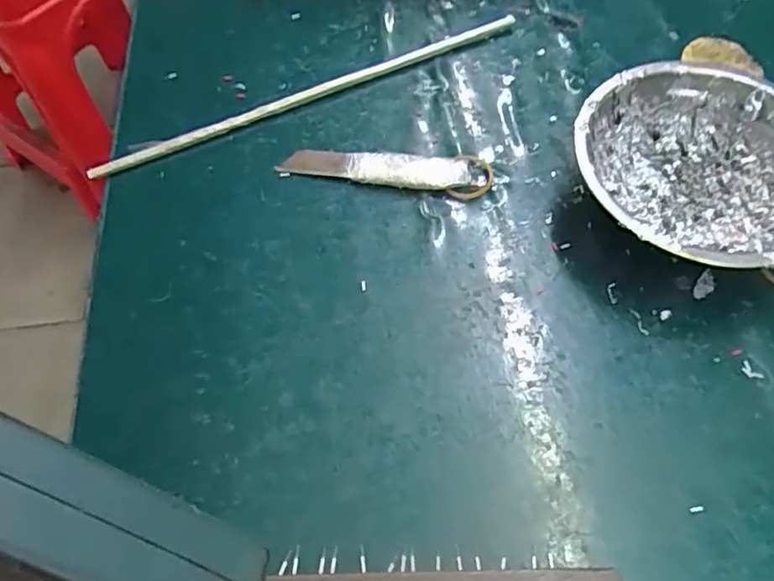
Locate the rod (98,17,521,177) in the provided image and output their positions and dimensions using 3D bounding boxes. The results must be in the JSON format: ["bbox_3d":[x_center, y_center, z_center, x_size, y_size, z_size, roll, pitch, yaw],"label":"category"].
[{"bbox_3d":[-0.044,-0.120,0.370,0.273,0.006,0.008,-23,63,-12],"label":"rod"}]

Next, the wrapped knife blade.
[{"bbox_3d":[-0.003,-0.068,0.340,0.113,0.008,0.022,7,61,5],"label":"wrapped knife blade"}]

